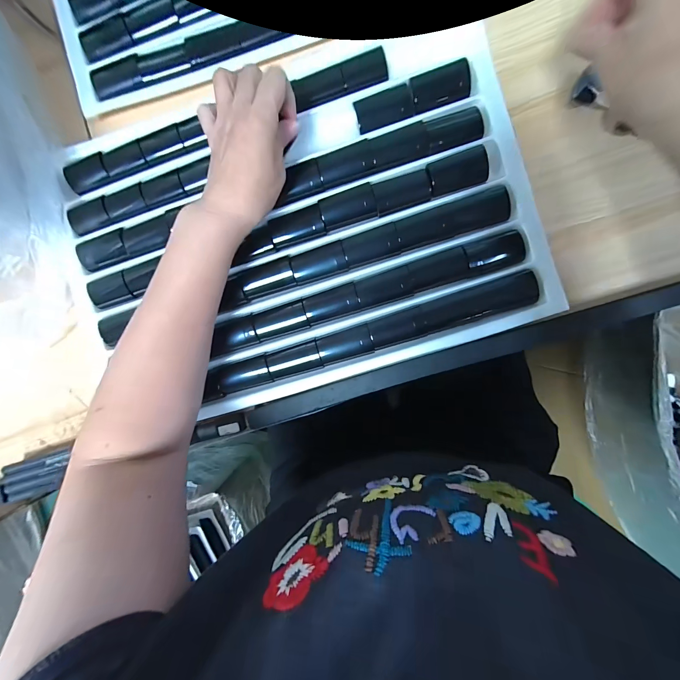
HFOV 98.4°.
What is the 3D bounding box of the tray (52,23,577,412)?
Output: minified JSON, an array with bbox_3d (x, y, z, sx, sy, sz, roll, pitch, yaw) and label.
[{"bbox_3d":[-0.048,-0.115,0.317,0.475,0.018,0.321,-18,89,4],"label":"tray"}]

